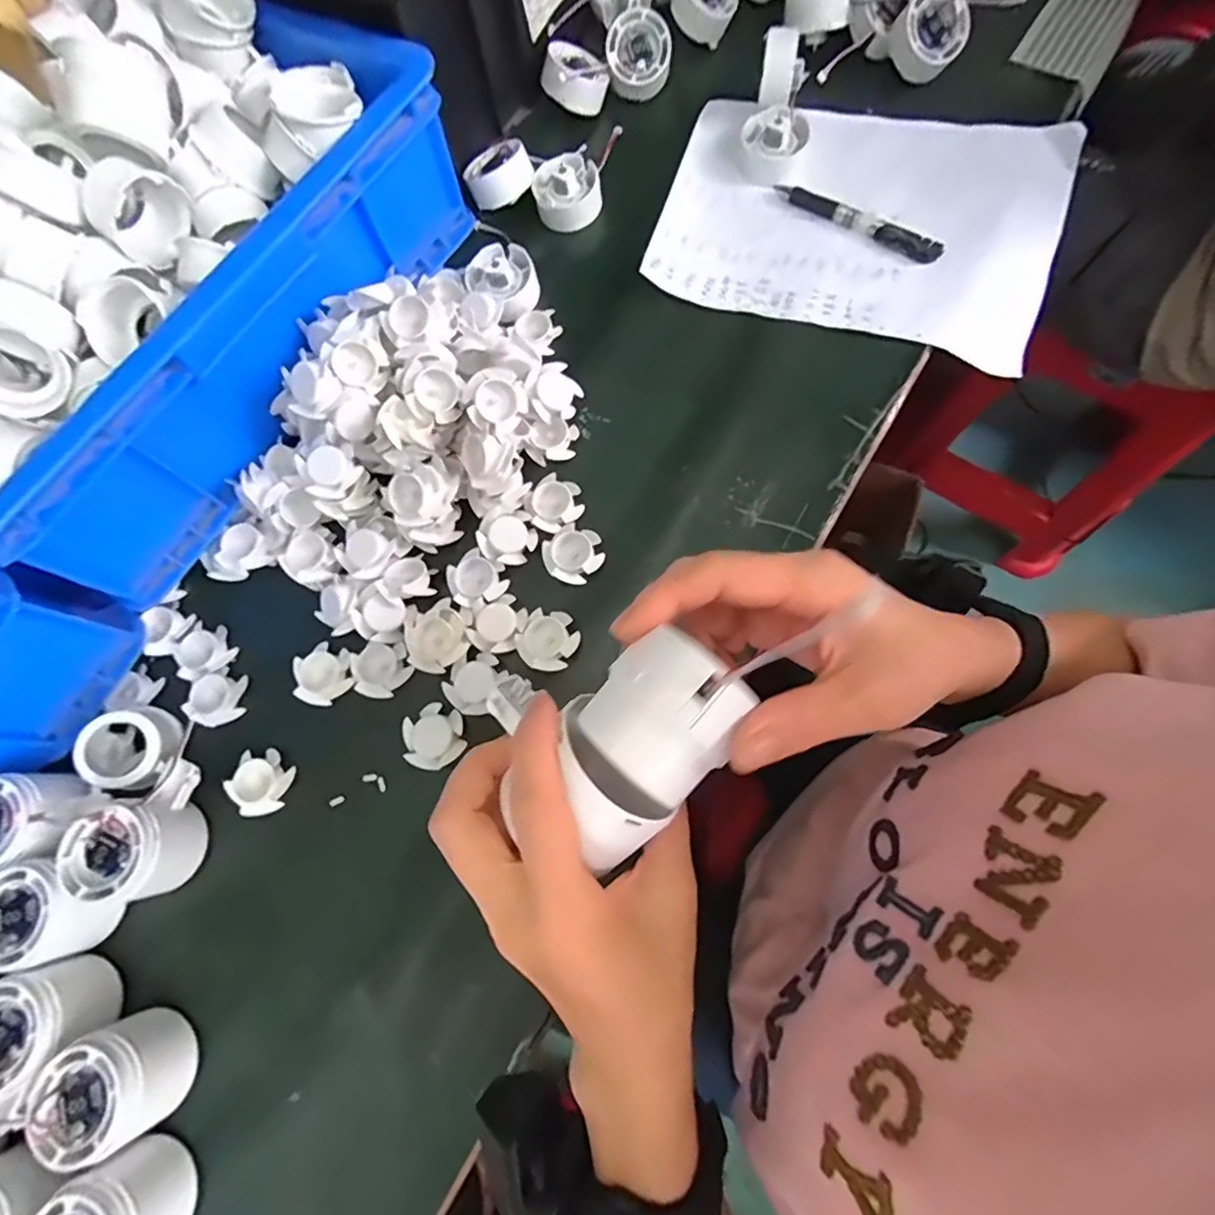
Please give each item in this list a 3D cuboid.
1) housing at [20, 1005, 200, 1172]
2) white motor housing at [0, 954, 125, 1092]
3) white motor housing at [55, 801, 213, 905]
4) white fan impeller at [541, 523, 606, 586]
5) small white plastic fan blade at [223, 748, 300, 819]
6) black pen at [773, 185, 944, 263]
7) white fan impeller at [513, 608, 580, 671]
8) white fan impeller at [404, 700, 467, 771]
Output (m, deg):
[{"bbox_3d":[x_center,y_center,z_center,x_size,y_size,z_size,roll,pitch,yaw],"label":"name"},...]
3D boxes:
[{"bbox_3d":[-0.274,0.266,0.325,0.061,0.046,0.058,-1,75,5],"label":"housing"},{"bbox_3d":[-0.329,0.239,0.338,0.063,0.041,0.056,-29,74,-3],"label":"white motor housing"},{"bbox_3d":[-0.292,0.151,0.362,0.060,0.047,0.055,0,75,1],"label":"white motor housing"},{"bbox_3d":[-0.023,-0.036,0.404,0.040,0.011,0.038,-1,75,5],"label":"white fan impeller"},{"bbox_3d":[-0.230,0.115,0.386,0.039,0.009,0.038,-1,75,5],"label":"small white plastic fan blade"},{"bbox_3d":[0.192,-0.301,0.452,0.136,0.018,0.015,34,81,13],"label":"black pen"},{"bbox_3d":[-0.039,0.021,0.389,0.038,0.008,0.040,-1,75,5],"label":"white fan impeller"},{"bbox_3d":[-0.113,0.085,0.386,0.038,0.014,0.041,-1,75,5],"label":"white fan impeller"}]

